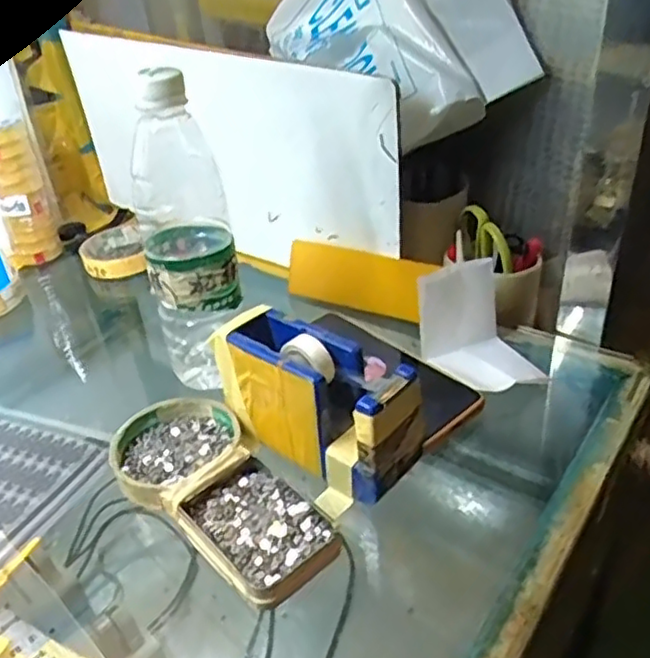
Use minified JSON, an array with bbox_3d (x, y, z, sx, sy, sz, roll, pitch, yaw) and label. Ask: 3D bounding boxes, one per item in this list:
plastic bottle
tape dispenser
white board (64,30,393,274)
[{"bbox_3d":[-0.097,-0.066,0.460,0.061,0.214,0.069,-13,34,-10],"label":"plastic bottle"},{"bbox_3d":[-0.006,0.043,0.410,0.127,0.074,0.053,25,44,38],"label":"tape dispenser"},{"bbox_3d":[-0.106,-0.171,0.635,0.412,0.184,0.015,20,41,34],"label":"white board"}]

